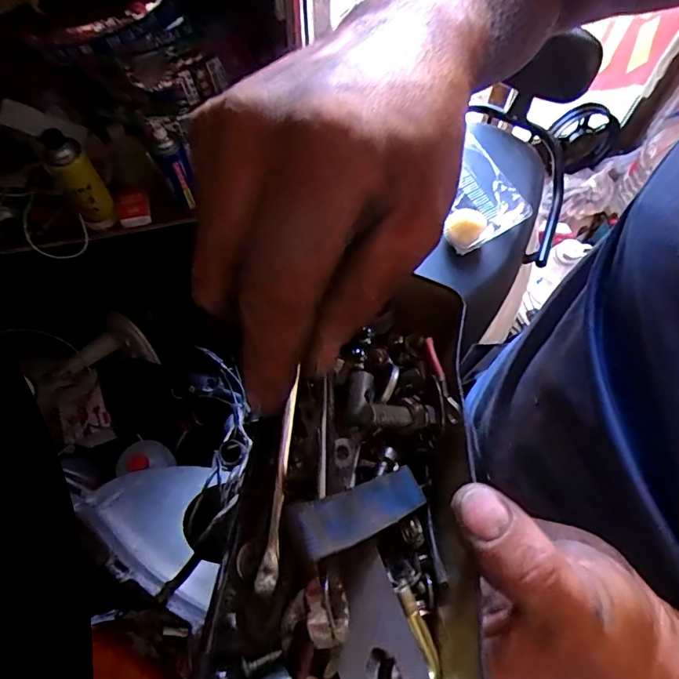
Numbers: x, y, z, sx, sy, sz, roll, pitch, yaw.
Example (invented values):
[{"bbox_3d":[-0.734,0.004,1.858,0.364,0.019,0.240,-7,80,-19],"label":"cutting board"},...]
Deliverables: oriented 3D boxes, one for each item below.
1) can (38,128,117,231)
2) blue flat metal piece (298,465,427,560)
[{"bbox_3d":[-0.456,-0.278,0.839,0.069,0.174,0.078,-35,70,-16],"label":"can"},{"bbox_3d":[0.011,0.060,0.174,0.005,0.081,0.018,-42,66,23],"label":"blue flat metal piece"}]

